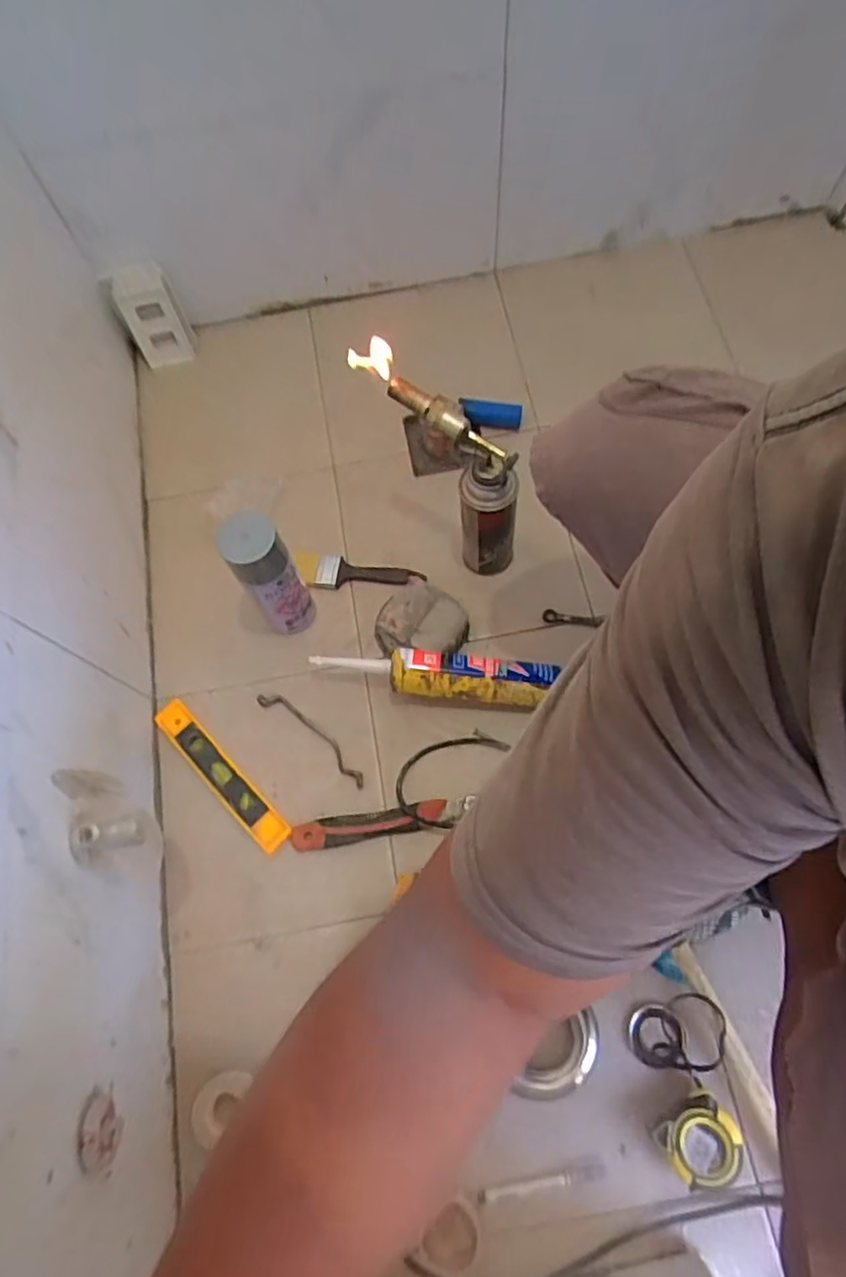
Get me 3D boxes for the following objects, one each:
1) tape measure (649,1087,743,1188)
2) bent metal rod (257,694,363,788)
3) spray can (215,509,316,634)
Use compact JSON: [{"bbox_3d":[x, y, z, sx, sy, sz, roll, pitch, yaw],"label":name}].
[{"bbox_3d":[0.265,0.481,0.646,0.070,0.044,0.068,-1,70,3],"label":"tape measure"},{"bbox_3d":[-0.136,0.119,0.820,0.174,0.009,0.025,38,76,14],"label":"bent metal rod"},{"bbox_3d":[-0.175,-0.069,0.777,0.060,0.210,0.055,-1,70,3],"label":"spray can"}]

